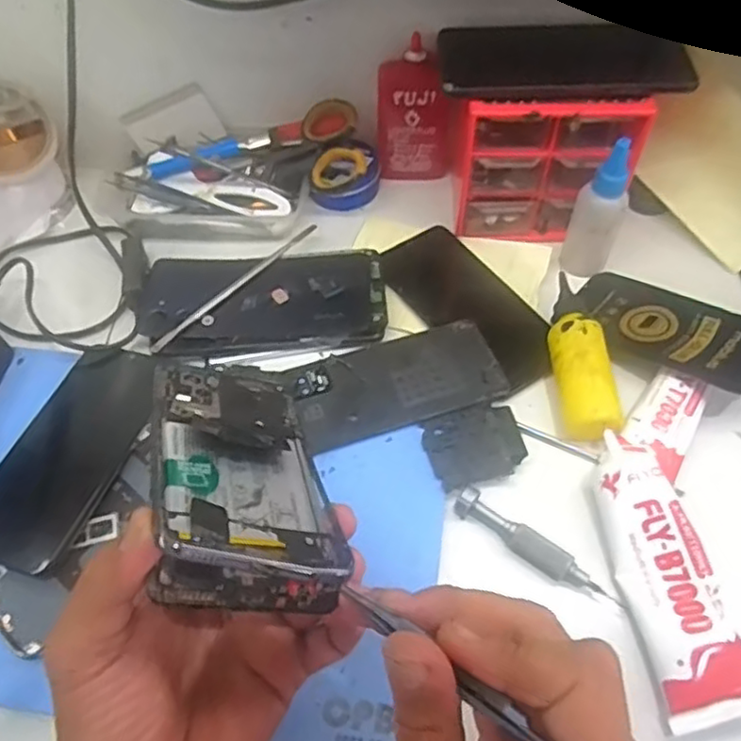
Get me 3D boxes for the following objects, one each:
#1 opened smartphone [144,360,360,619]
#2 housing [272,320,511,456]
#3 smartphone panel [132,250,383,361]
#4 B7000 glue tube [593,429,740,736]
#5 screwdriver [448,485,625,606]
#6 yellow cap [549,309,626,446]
[{"bbox_3d":[-0.058,0.036,0.297,0.071,0.020,0.159,12,25,-21],"label":"opened smartphone"},{"bbox_3d":[0.017,0.006,0.452,0.142,0.005,0.074,-16,57,-9],"label":"housing"},{"bbox_3d":[-0.079,-0.052,0.488,0.177,0.012,0.088,-4,56,-1],"label":"smartphone panel"},{"bbox_3d":[0.164,0.112,0.368,0.051,0.035,0.150,-10,56,-5],"label":"B7000 glue tube"},{"bbox_3d":[0.095,0.104,0.385,0.104,0.016,0.016,33,63,22],"label":"screwdriver"},{"bbox_3d":[0.138,0.005,0.436,0.035,0.035,0.081,2,56,3],"label":"yellow cap"}]

